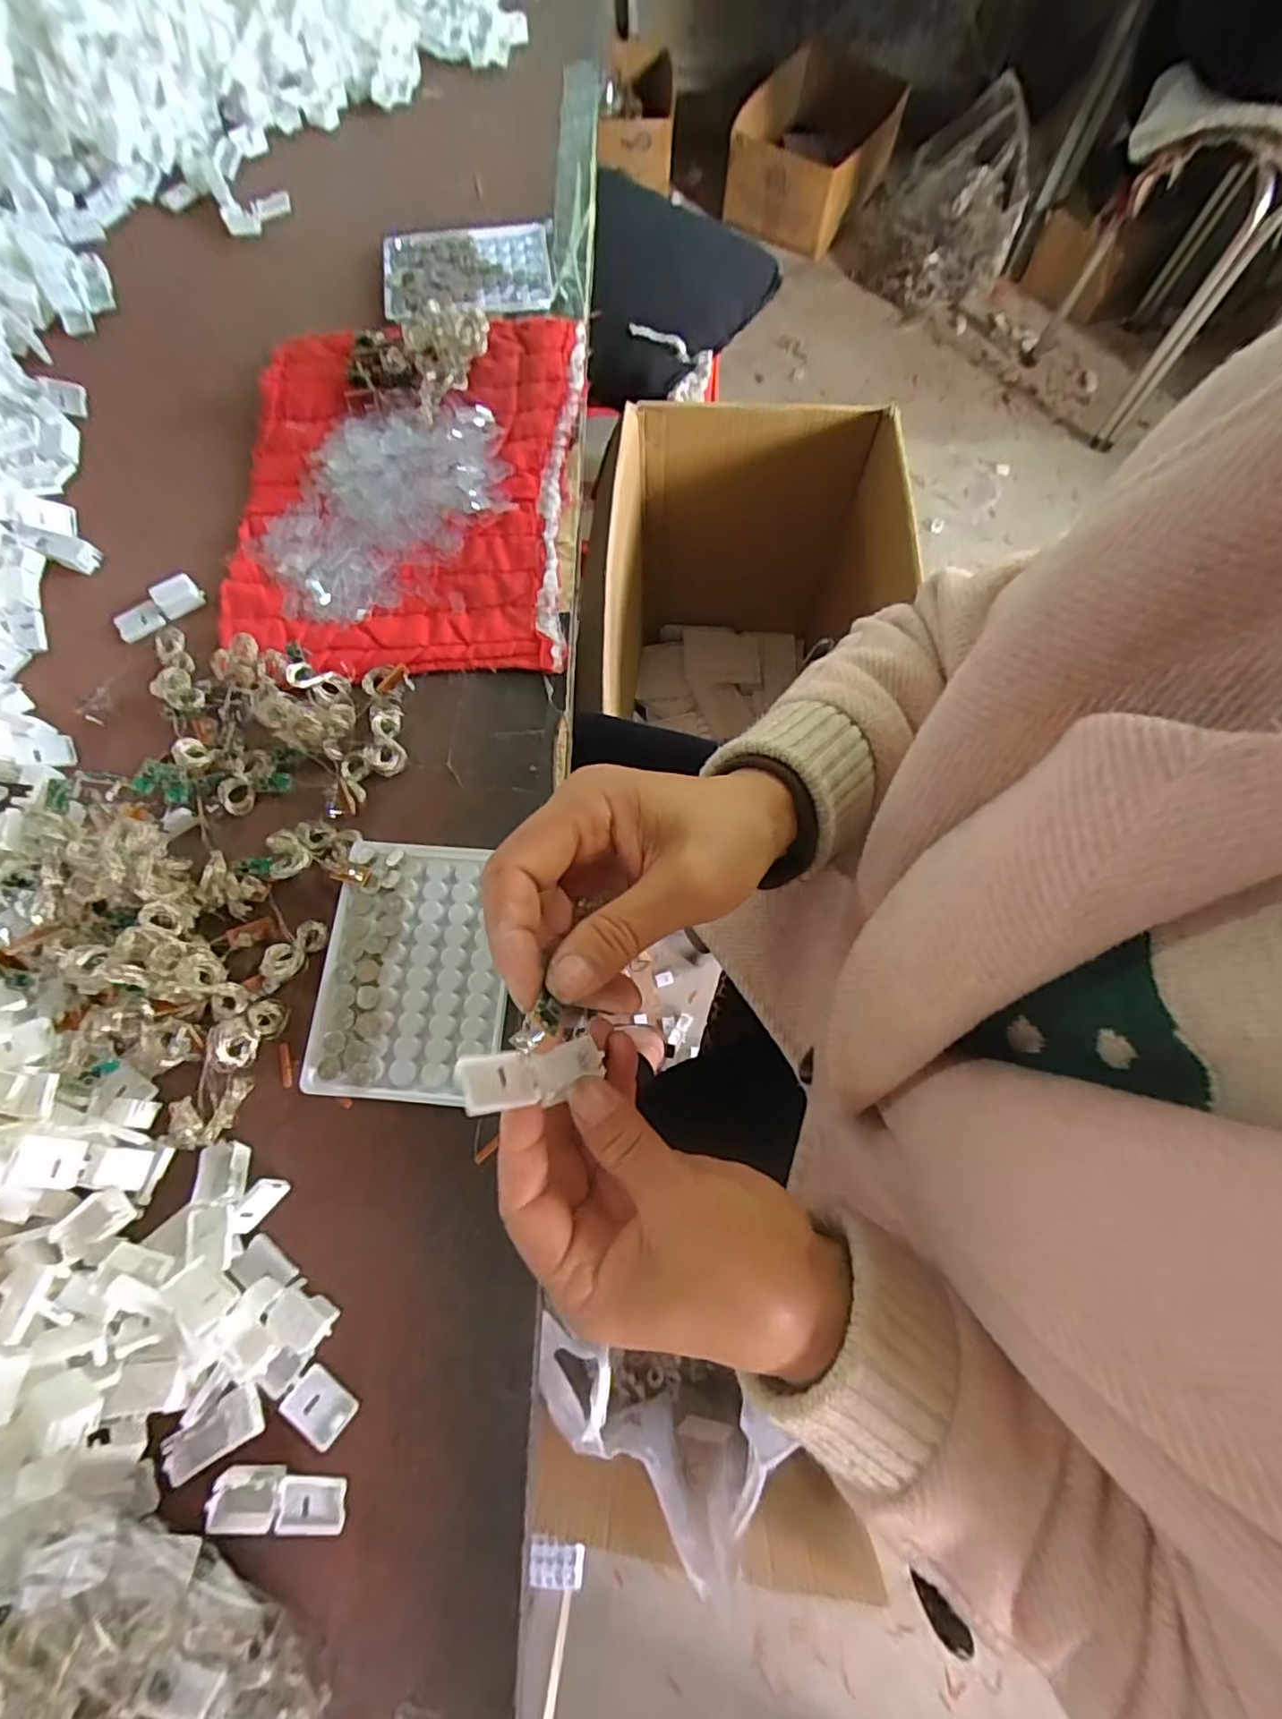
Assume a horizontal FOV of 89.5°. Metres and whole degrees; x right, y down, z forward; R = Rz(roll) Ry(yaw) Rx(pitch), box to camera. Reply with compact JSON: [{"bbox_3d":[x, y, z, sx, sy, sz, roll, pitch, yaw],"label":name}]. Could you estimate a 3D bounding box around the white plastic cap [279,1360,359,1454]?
[{"bbox_3d":[-0.141,0.241,0.285,0.028,0.004,0.021,37,56,6],"label":"white plastic cap"}]

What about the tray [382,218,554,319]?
[{"bbox_3d":[-0.138,-0.474,0.519,0.132,0.010,0.105,-3,72,1],"label":"tray"}]

